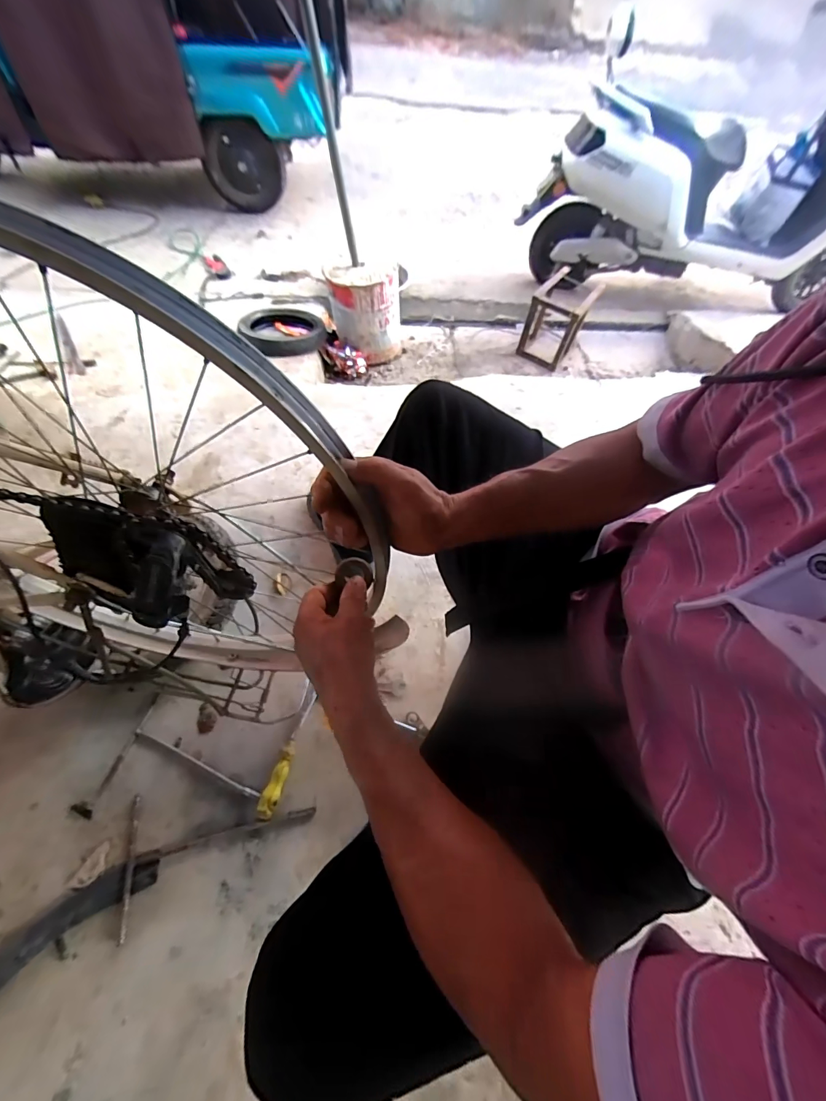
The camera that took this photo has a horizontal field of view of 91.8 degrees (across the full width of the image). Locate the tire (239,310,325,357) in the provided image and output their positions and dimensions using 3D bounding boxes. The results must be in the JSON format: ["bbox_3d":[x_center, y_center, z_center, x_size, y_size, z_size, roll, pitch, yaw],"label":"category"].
[{"bbox_3d":[-0.549,-0.926,1.671,0.341,0.057,0.362,-21,63,-16],"label":"tire"}]

